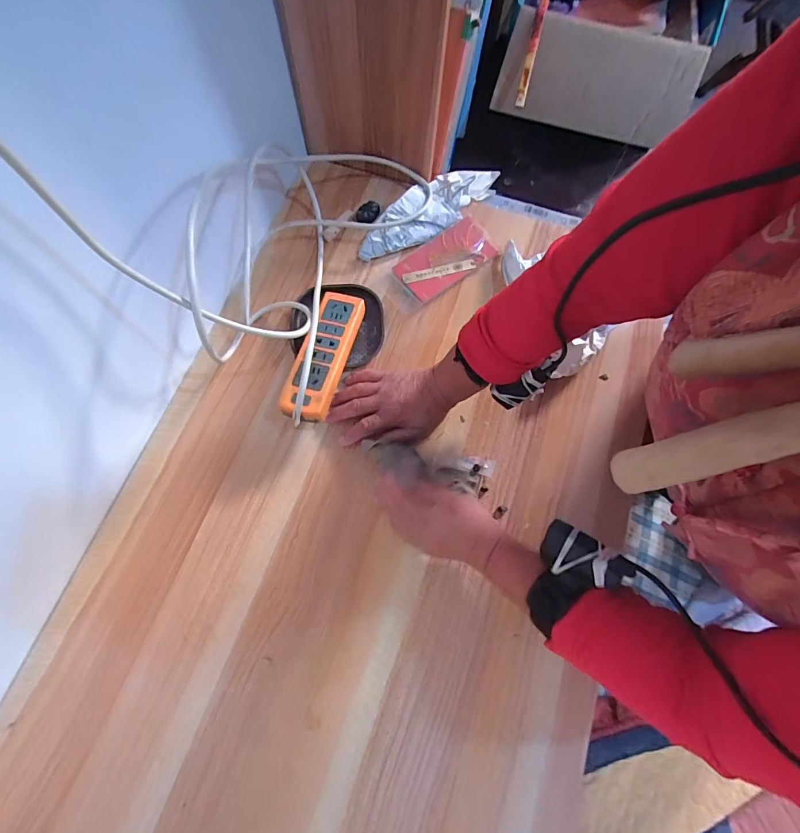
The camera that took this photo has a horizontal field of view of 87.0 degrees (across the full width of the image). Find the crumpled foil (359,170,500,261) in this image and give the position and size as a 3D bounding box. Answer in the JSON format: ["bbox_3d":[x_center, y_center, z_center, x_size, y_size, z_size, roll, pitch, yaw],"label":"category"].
[{"bbox_3d":[0.044,-0.309,0.622,0.242,0.028,0.077,-42,76,-12],"label":"crumpled foil"}]

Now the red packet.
[{"bbox_3d":[0.065,-0.227,0.606,0.142,0.012,0.076,-37,75,-11],"label":"red packet"}]

